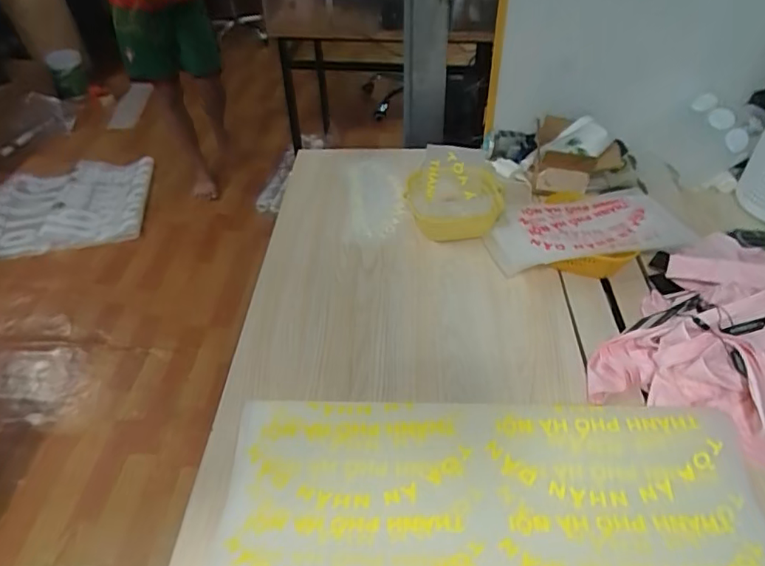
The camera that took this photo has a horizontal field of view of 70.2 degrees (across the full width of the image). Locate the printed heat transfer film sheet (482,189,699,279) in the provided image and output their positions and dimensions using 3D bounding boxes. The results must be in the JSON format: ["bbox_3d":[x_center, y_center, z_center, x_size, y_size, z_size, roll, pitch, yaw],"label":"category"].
[{"bbox_3d":[0.344,-0.080,0.929,0.317,0.061,0.149,-9,44,-6],"label":"printed heat transfer film sheet"}]

